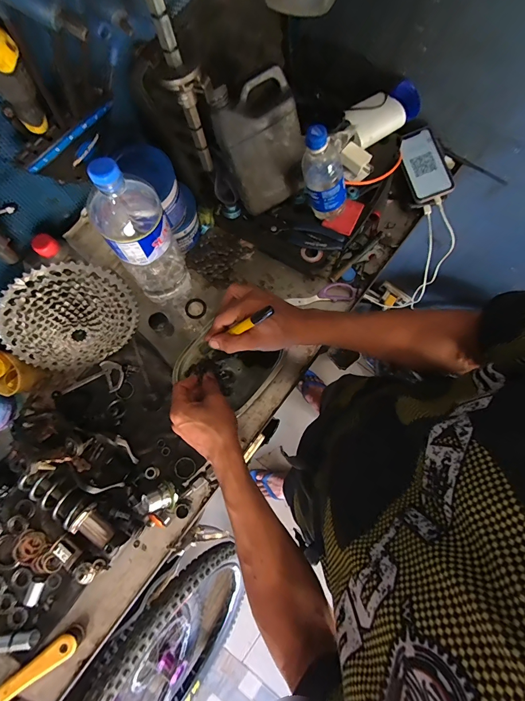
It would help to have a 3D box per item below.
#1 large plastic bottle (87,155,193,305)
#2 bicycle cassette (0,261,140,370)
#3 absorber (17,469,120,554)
[{"bbox_3d":[-0.170,-0.160,0.503,0.098,0.314,0.088,-33,80,-8],"label":"large plastic bottle"},{"bbox_3d":[-0.295,-0.039,0.530,0.197,0.192,0.045,-15,43,-31],"label":"bicycle cassette"},{"bbox_3d":[-0.303,0.252,0.537,0.184,0.042,0.052,35,79,6],"label":"absorber"}]

